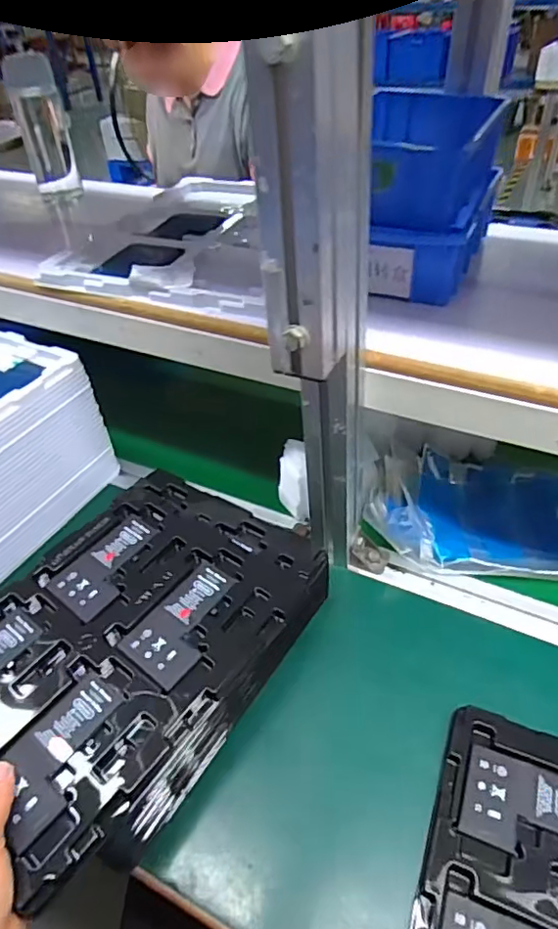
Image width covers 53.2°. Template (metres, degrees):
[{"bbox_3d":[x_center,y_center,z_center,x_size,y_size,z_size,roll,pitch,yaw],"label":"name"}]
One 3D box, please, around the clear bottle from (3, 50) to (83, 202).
[{"bbox_3d":[-0.299,-0.425,0.714,0.059,0.152,0.049,-14,43,-11],"label":"clear bottle"}]

